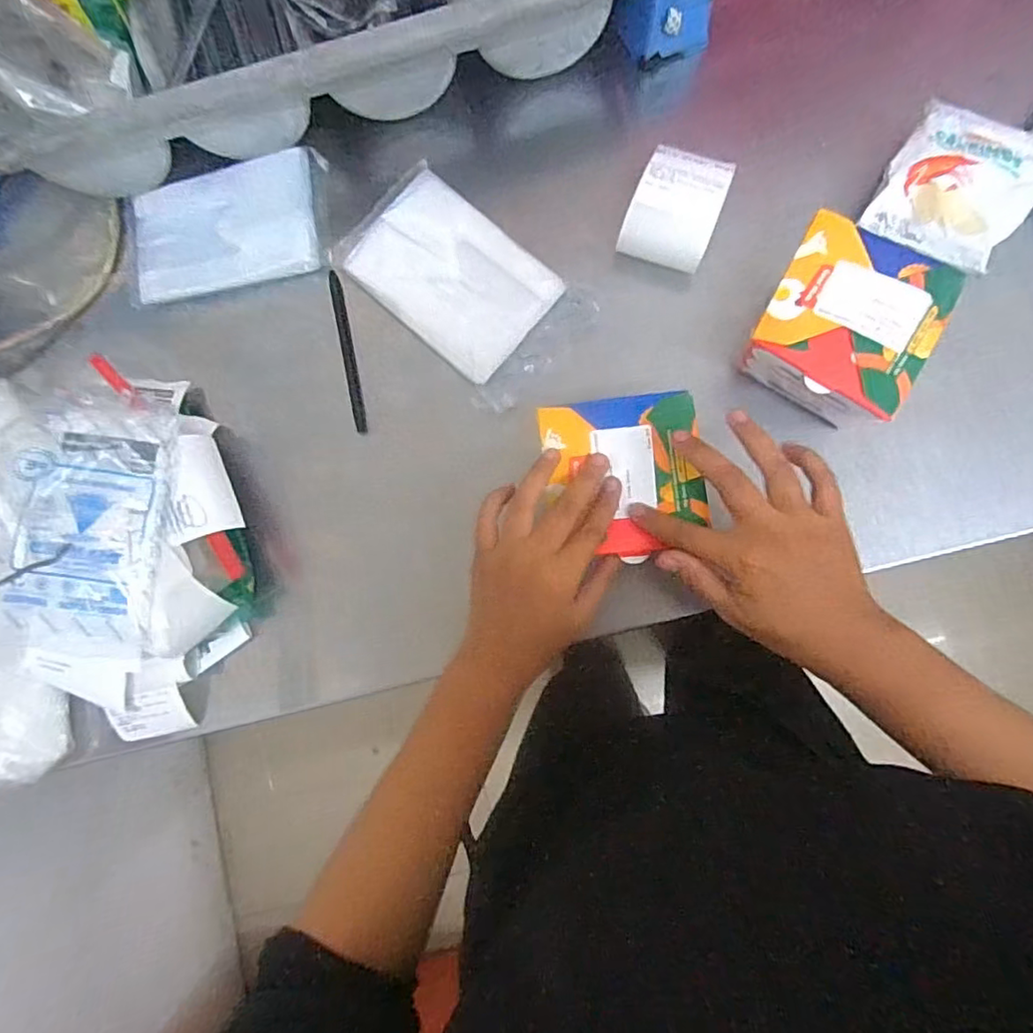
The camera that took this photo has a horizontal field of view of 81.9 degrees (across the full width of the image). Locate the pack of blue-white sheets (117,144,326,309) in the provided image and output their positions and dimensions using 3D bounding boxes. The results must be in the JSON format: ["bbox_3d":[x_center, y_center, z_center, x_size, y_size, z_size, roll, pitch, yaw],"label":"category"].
[{"bbox_3d":[-0.236,-0.238,0.488,0.167,0.010,0.102,-12,83,4],"label":"pack of blue-white sheets"}]

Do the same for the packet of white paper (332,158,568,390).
[{"bbox_3d":[-0.053,-0.191,0.464,0.156,0.012,0.104,40,89,9],"label":"packet of white paper"}]

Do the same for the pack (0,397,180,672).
[{"bbox_3d":[-0.298,0.011,0.421,0.092,0.027,0.186,10,89,-14],"label":"pack"}]

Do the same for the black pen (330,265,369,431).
[{"bbox_3d":[-0.135,-0.132,0.480,0.011,0.013,0.130,-11,83,4],"label":"black pen"}]

